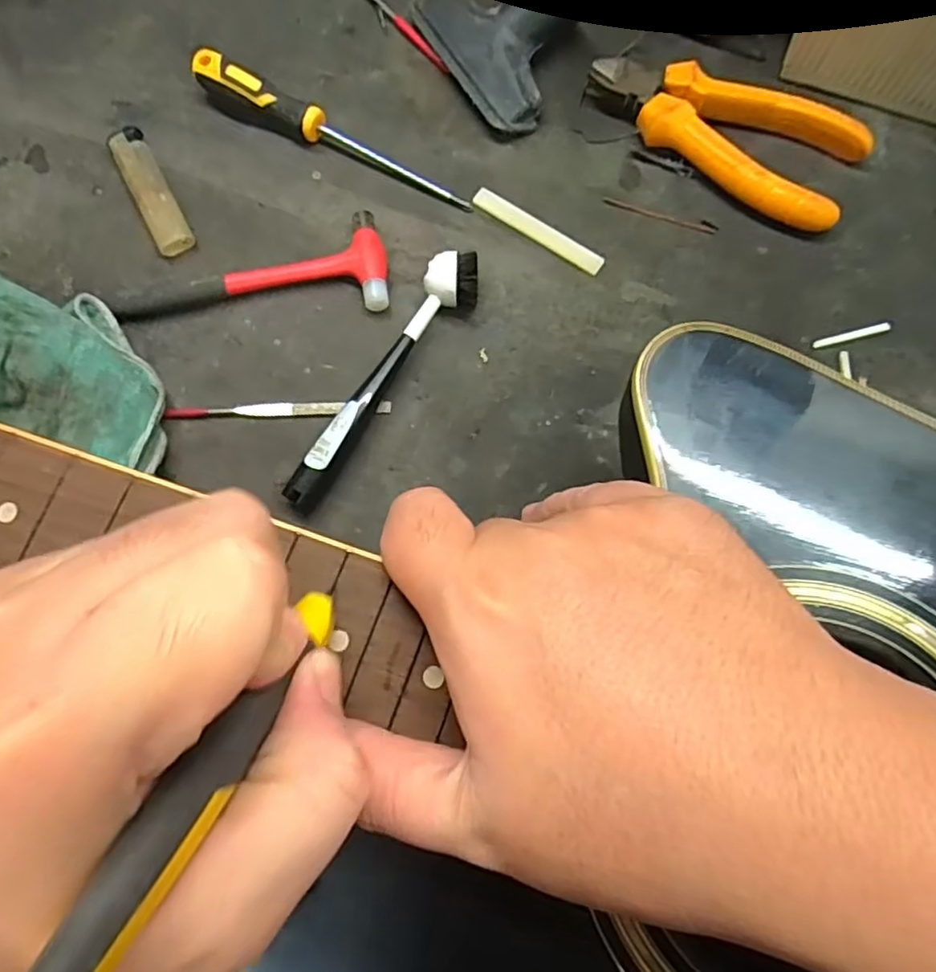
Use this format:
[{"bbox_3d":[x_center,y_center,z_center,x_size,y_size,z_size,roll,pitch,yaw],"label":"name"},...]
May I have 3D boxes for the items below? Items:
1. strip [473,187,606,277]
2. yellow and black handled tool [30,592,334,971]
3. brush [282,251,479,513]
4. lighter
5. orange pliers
[{"bbox_3d":[0.039,-0.141,0.348,0.080,0.004,0.012,34,79,9],"label":"strip"},{"bbox_3d":[-0.054,0.060,0.131,0.010,0.118,0.007,18,119,5],"label":"yellow and black handled tool"},{"bbox_3d":[-0.042,-0.056,0.317,0.023,0.025,0.152,34,79,9],"label":"brush"},{"bbox_3d":[-0.176,-0.164,0.352,0.020,0.012,0.081,-28,77,-6],"label":"lighter"},{"bbox_3d":[0.140,-0.200,0.353,0.153,0.022,0.066,33,79,9],"label":"orange pliers"}]

